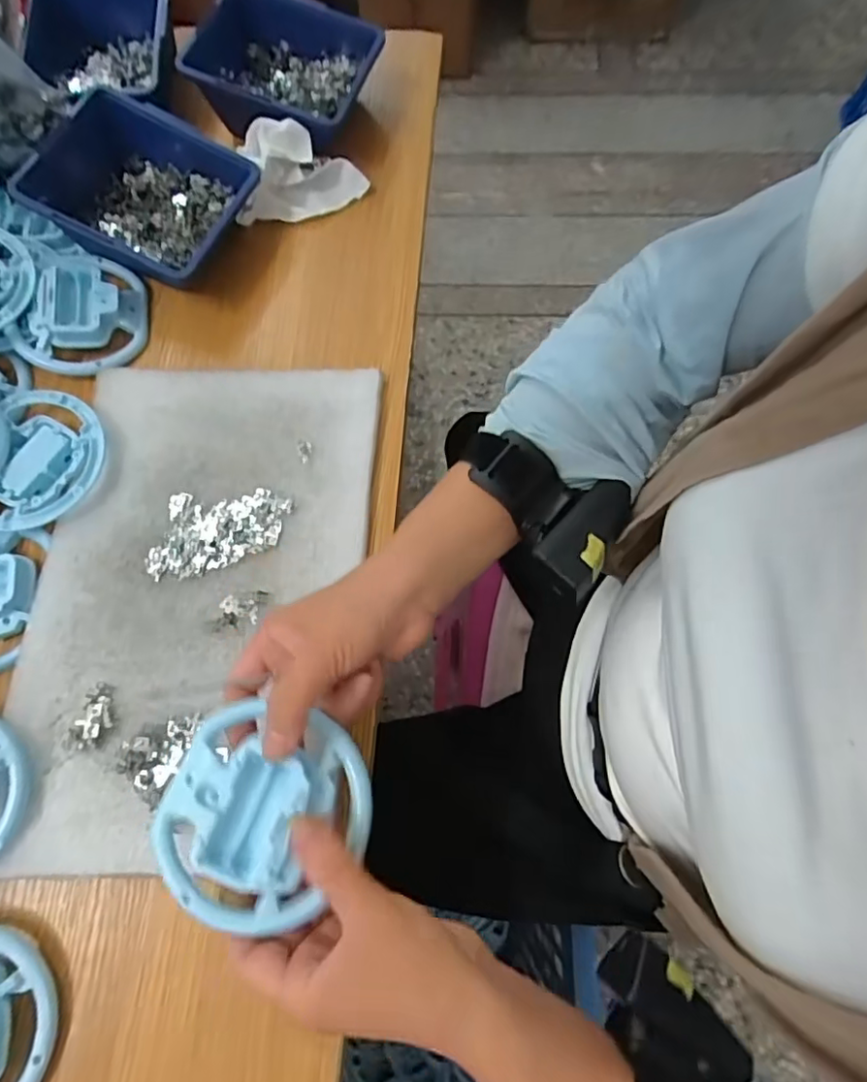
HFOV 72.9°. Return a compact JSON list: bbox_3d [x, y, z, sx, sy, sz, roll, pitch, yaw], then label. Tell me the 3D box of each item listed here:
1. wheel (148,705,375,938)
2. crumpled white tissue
[{"bbox_3d":[-0.082,0.133,0.283,0.097,0.020,0.098,0,72,0],"label":"wheel"},{"bbox_3d":[-0.109,-0.300,0.480,0.102,0.056,0.049,-5,72,-1],"label":"crumpled white tissue"}]

